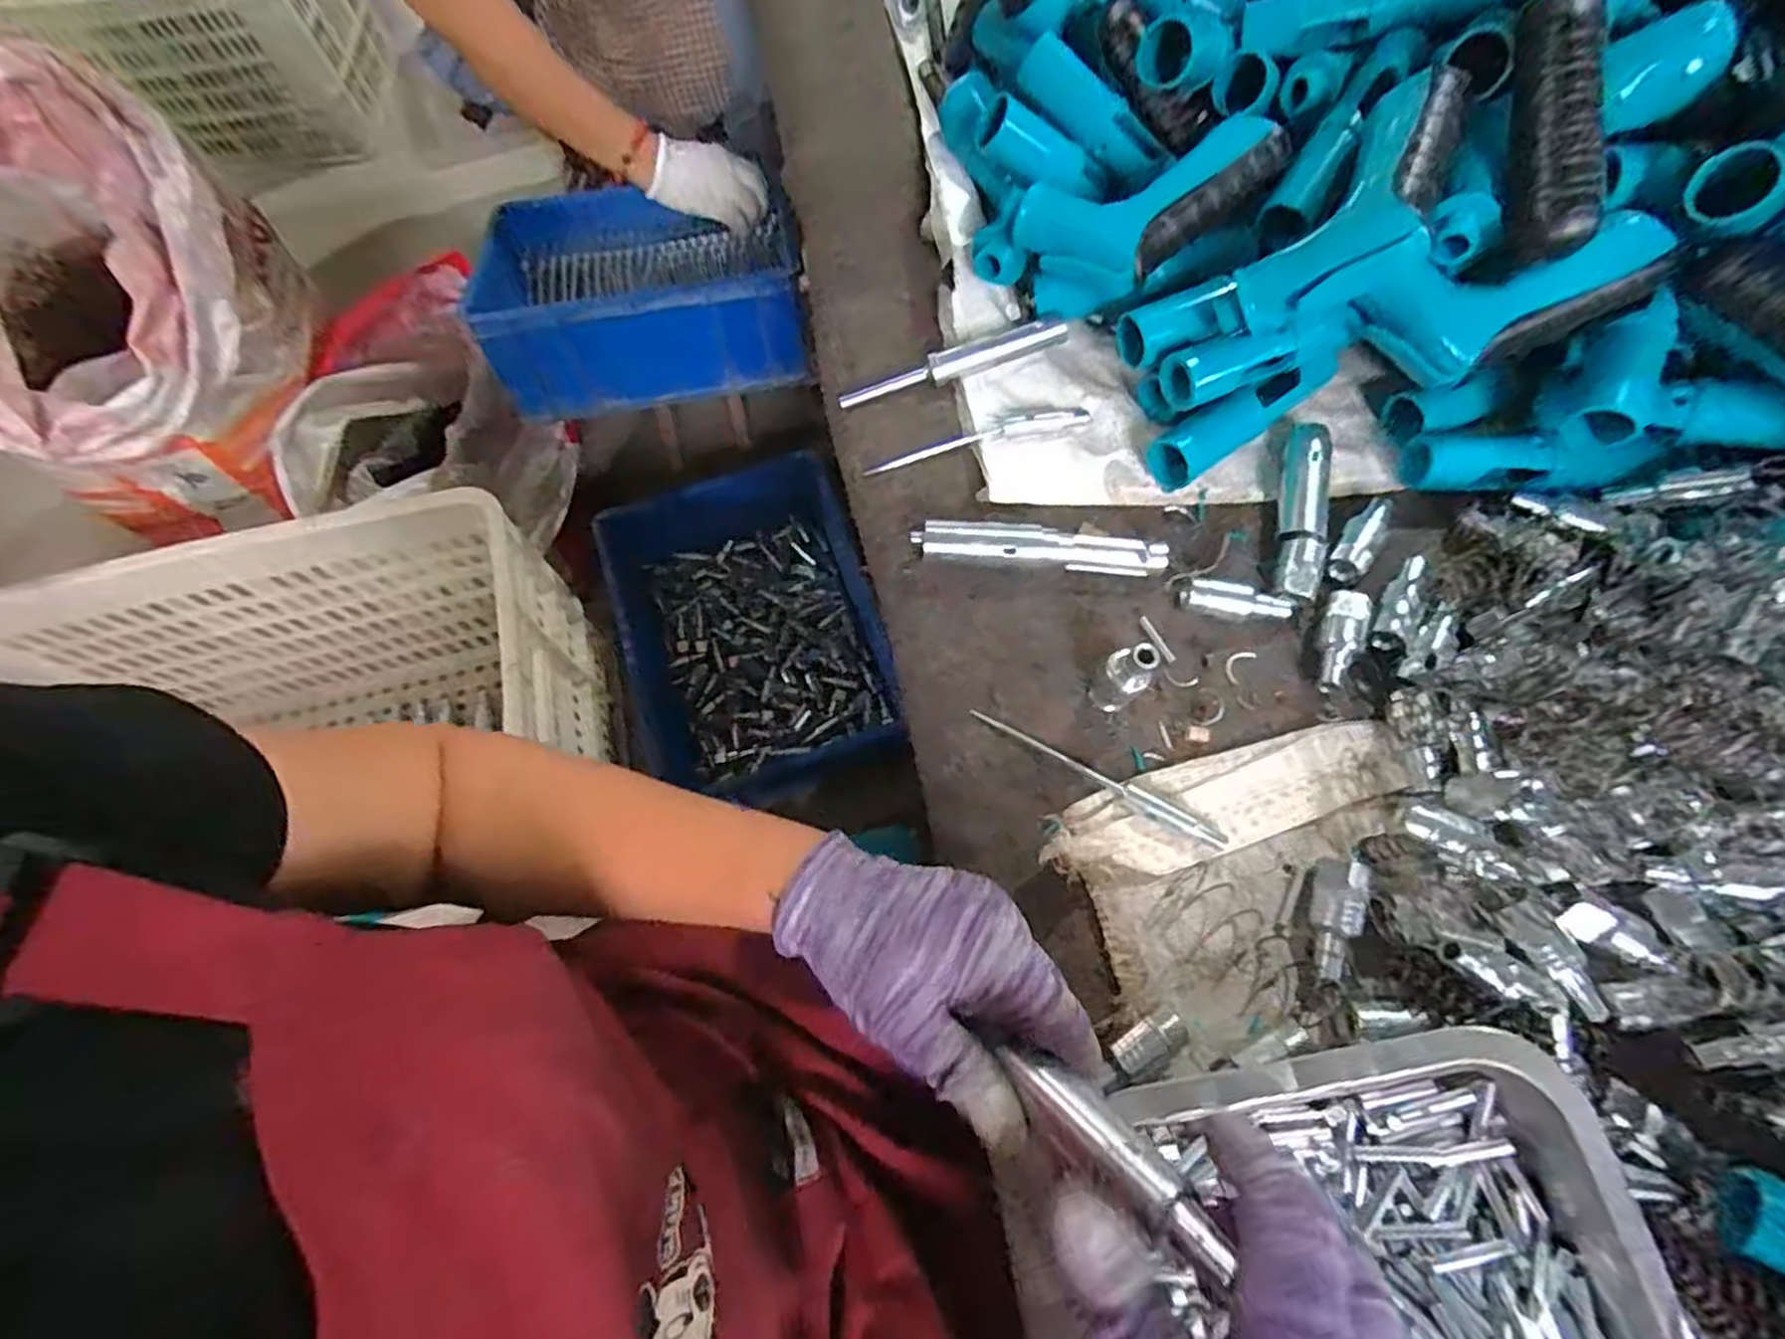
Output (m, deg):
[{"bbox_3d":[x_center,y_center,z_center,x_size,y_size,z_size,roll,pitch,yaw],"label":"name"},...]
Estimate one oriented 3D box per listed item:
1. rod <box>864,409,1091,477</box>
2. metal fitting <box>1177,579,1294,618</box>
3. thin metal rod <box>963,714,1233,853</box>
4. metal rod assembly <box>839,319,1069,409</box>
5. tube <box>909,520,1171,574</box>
[{"bbox_3d":[0.048,-0.131,0.431,0.128,0.006,0.014,-14,69,-3],"label":"rod"},{"bbox_3d":[0.174,-0.034,0.384,0.054,0.013,0.016,13,70,7],"label":"metal fitting"},{"bbox_3d":[0.097,0.050,0.361,0.129,0.009,0.007,29,73,13],"label":"thin metal rod"},{"bbox_3d":[0.036,-0.179,0.443,0.135,0.021,0.016,-15,69,-3],"label":"metal rod assembly"},{"bbox_3d":[0.077,-0.064,0.395,0.128,0.021,0.021,5,70,4],"label":"tube"}]

